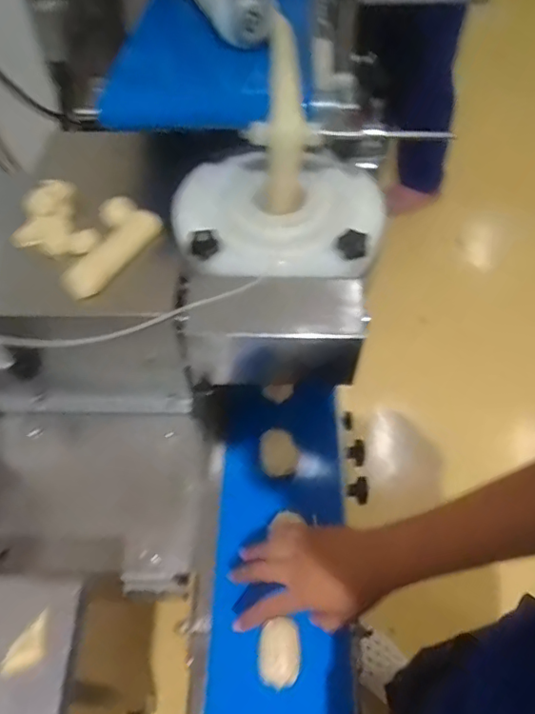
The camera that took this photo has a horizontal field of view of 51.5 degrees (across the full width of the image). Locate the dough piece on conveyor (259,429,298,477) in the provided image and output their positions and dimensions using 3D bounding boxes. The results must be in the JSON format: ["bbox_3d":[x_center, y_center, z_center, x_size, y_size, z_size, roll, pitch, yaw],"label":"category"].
[{"bbox_3d":[0.014,0.121,0.708,0.046,0.025,0.055,-14,57,-8],"label":"dough piece on conveyor"}]

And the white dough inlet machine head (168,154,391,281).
[{"bbox_3d":[0.013,-0.183,0.705,0.263,0.037,0.208,11,57,8],"label":"white dough inlet machine head"}]

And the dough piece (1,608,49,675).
[{"bbox_3d":[-0.179,0.219,0.420,0.024,0.004,0.048,28,61,18],"label":"dough piece"}]

